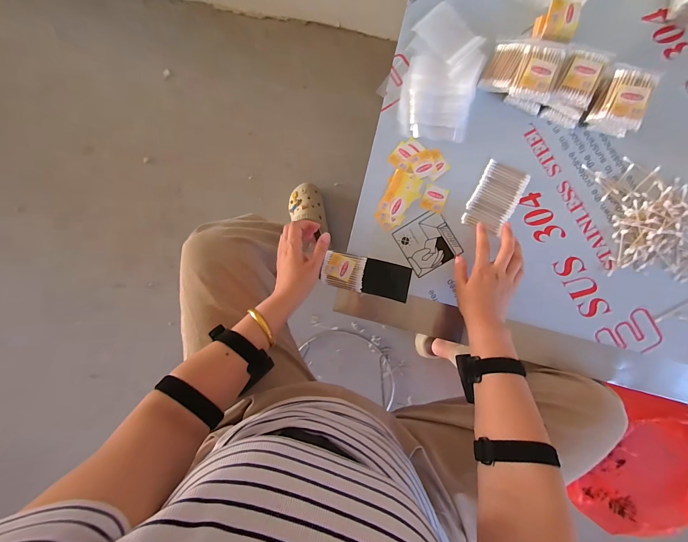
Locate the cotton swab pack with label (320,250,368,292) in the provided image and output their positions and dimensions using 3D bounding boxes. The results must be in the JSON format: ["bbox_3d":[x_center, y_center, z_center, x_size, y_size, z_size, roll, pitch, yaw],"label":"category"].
[{"bbox_3d":[0.000,0.000,0.556,0.070,0.012,0.059,12,95,5],"label":"cotton swab pack with label"}]

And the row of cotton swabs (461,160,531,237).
[{"bbox_3d":[0.253,-0.121,0.527,0.072,0.007,0.111,27,96,4],"label":"row of cotton swabs"}]

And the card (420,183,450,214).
[{"bbox_3d":[0.154,-0.124,0.539,0.040,0.004,0.041,19,95,5],"label":"card"}]

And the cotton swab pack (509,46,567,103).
[{"bbox_3d":[0.294,-0.300,0.478,0.057,0.016,0.073,17,93,4],"label":"cotton swab pack"}]

